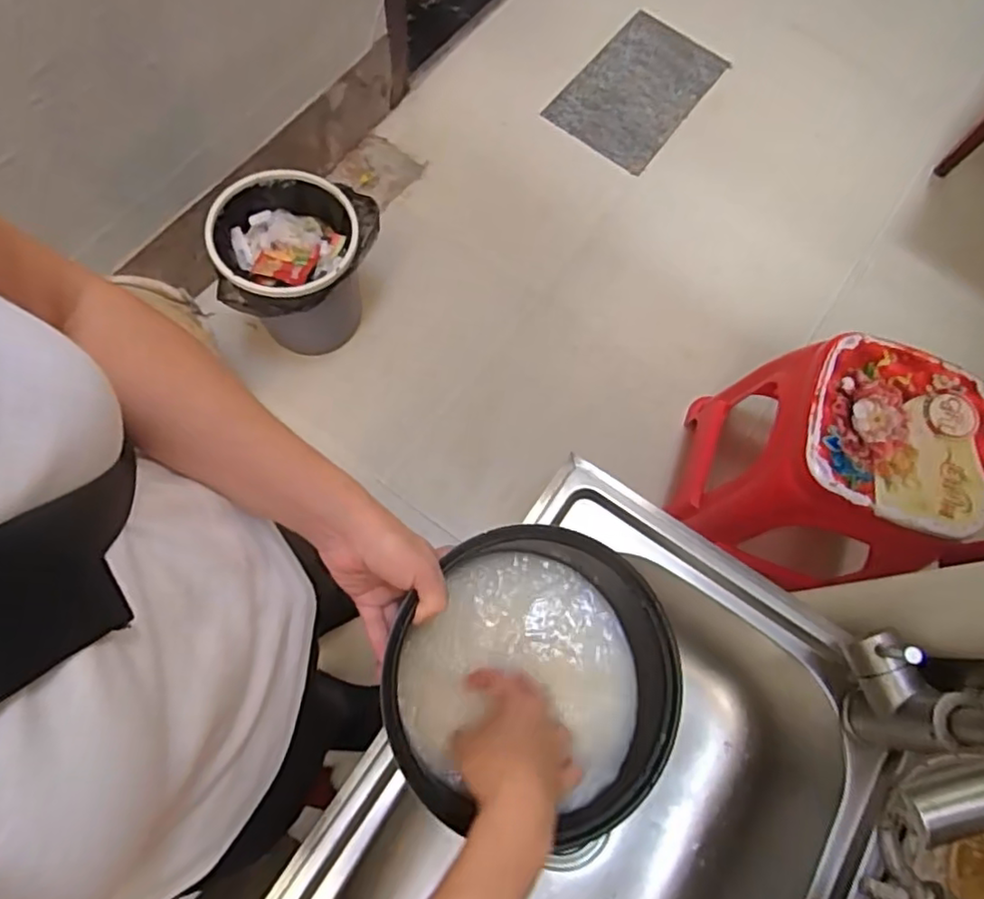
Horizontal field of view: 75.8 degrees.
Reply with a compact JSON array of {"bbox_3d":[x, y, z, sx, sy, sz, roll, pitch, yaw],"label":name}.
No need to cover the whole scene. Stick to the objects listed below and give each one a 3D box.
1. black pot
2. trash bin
[{"bbox_3d":[0.034,0.164,0.462,0.192,0.097,0.195,0,78,0],"label":"black pot"},{"bbox_3d":[-0.391,-0.361,1.268,0.290,0.262,0.285,32,73,6],"label":"trash bin"}]

